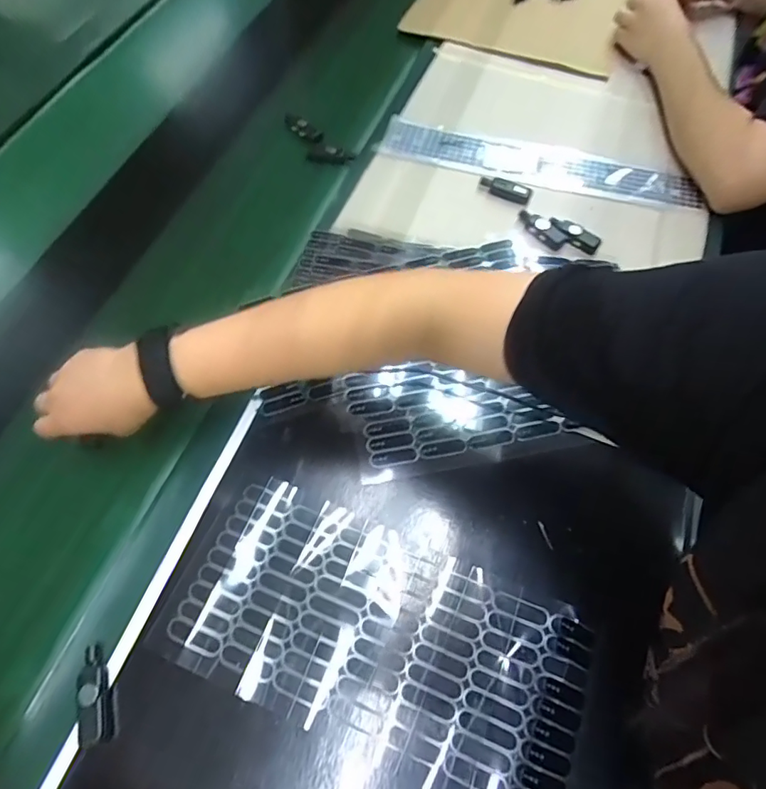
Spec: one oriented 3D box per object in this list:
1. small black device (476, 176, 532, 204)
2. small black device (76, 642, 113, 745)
[{"bbox_3d":[0.132,-0.225,0.550,0.057,0.011,0.016,23,64,11],"label":"small black device"},{"bbox_3d":[-0.189,0.195,0.331,0.018,0.010,0.057,-16,64,-9],"label":"small black device"}]

